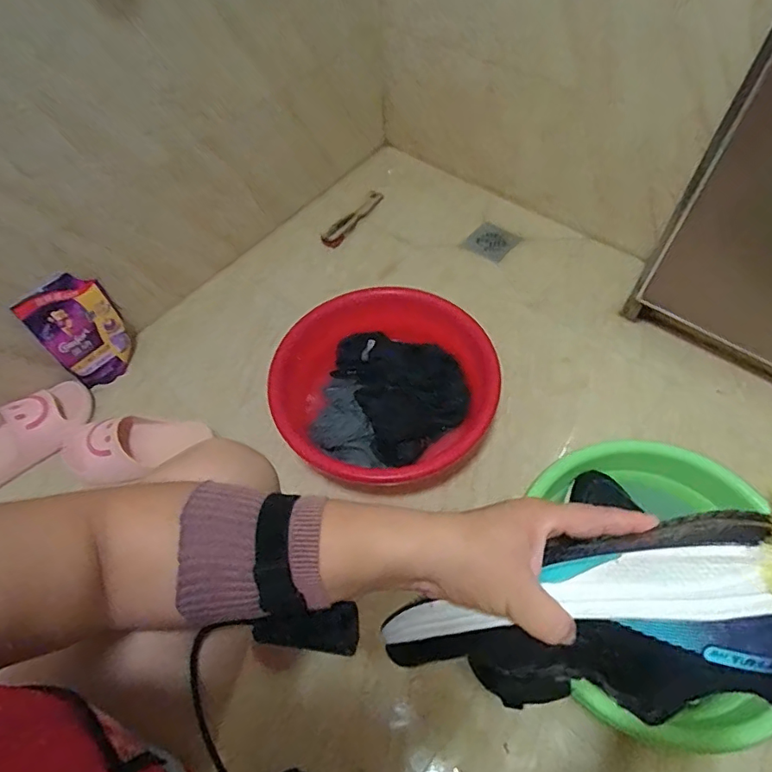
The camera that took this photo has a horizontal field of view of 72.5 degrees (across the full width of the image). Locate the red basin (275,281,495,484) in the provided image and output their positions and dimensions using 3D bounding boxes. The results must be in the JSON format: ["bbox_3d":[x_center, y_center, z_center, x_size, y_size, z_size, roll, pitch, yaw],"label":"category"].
[{"bbox_3d":[0.000,-0.002,0.934,0.391,0.130,0.334,-17,58,-8],"label":"red basin"}]

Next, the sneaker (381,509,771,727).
[{"bbox_3d":[0.112,0.161,0.336,0.254,0.080,0.095,-28,52,29],"label":"sneaker"}]

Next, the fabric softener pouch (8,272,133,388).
[{"bbox_3d":[-0.544,-0.092,0.967,0.059,0.231,0.132,32,64,20],"label":"fabric softener pouch"}]

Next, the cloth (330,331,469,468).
[{"bbox_3d":[0.032,-0.001,0.953,0.199,0.053,0.251,-25,60,-13],"label":"cloth"}]

